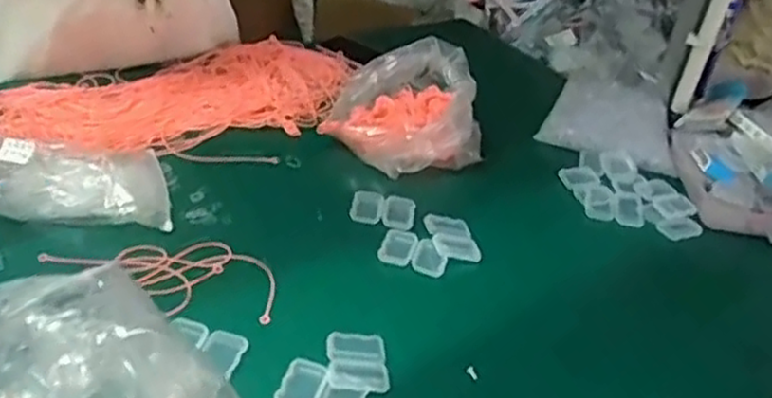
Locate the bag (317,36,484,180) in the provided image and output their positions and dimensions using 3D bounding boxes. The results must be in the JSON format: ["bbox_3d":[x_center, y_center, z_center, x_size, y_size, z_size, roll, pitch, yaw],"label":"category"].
[{"bbox_3d":[0.031,-0.133,1.050,0.219,0.098,0.221,11,34,1],"label":"bag"}]

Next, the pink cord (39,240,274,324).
[{"bbox_3d":[-0.232,0.082,0.754,0.230,0.025,0.111,4,42,-13],"label":"pink cord"}]

